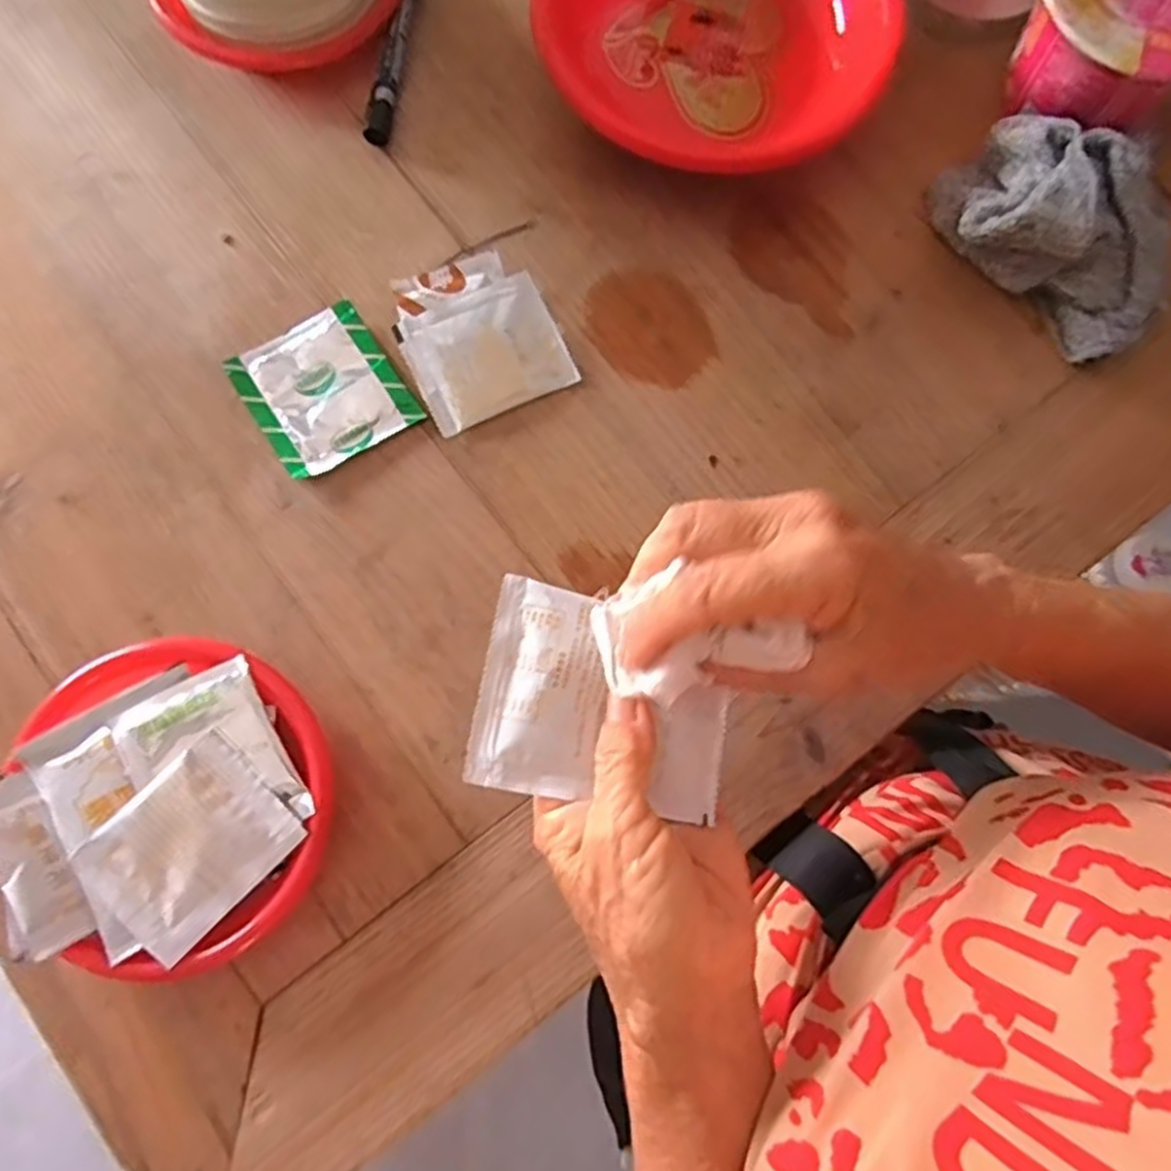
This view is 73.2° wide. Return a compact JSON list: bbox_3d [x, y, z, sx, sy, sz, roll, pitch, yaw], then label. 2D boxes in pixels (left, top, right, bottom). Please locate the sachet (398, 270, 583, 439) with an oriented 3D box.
[{"bbox_3d":[-0.051,-0.122,0.411,0.078,0.014,0.064,-26,80,-6],"label":"sachet"}]

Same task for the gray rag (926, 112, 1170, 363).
[{"bbox_3d":[0.250,-0.189,0.410,0.126,0.054,0.084,42,81,7],"label":"gray rag"}]

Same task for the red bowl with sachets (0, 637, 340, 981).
[{"bbox_3d":[-0.187,0.097,0.356,0.136,0.035,0.139,0,78,-1],"label":"red bowl with sachets"}]

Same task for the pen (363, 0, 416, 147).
[{"bbox_3d":[-0.107,-0.314,0.451,0.014,0.017,0.137,7,78,1],"label":"pen"}]

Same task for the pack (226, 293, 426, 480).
[{"bbox_3d":[-0.136,-0.102,0.411,0.073,0.006,0.078,-32,81,-7],"label":"pack"}]

